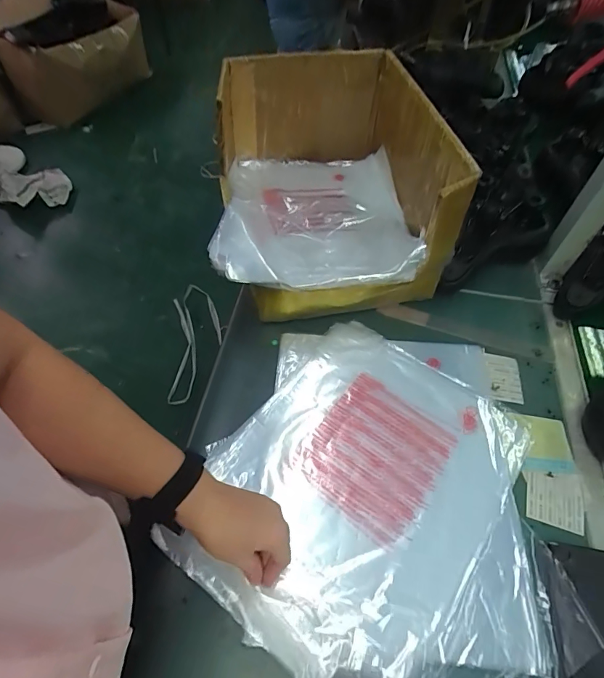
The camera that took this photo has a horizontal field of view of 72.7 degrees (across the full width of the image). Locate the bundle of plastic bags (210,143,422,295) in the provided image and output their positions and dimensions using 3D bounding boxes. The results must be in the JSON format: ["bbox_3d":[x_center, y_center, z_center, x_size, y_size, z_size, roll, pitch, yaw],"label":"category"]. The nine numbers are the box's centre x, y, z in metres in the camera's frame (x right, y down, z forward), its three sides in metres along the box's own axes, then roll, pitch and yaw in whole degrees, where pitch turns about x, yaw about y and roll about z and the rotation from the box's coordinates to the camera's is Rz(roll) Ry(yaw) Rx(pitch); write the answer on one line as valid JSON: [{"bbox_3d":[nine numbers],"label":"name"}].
[{"bbox_3d":[0.022,-0.222,0.709,0.310,0.086,0.393,1,55,-1],"label":"bundle of plastic bags"}]

